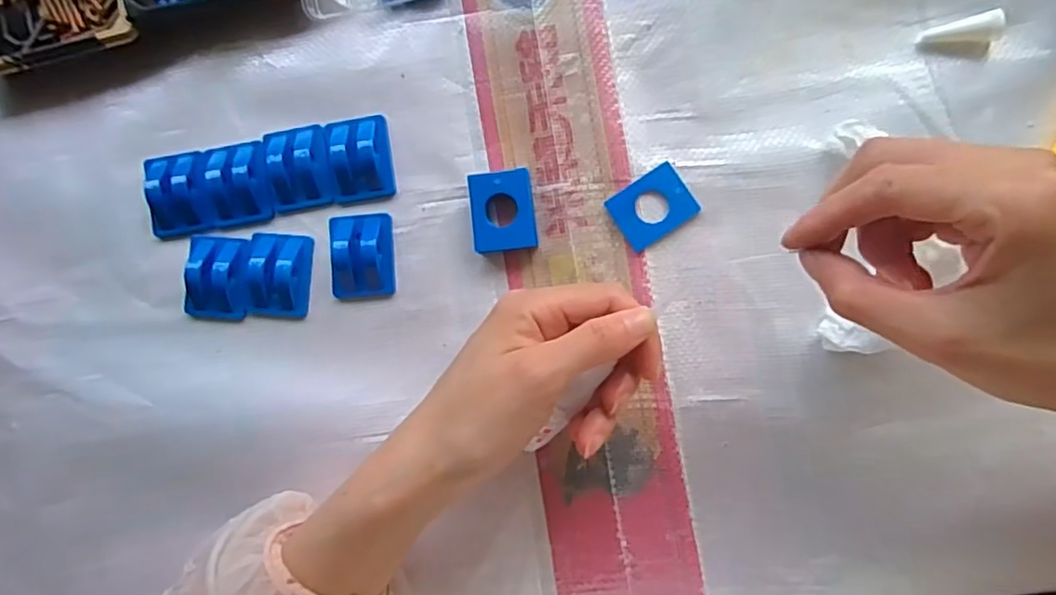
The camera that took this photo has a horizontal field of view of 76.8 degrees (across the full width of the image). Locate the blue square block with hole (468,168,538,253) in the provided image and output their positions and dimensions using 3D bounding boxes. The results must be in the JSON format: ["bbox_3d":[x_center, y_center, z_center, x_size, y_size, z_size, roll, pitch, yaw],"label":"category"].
[{"bbox_3d":[-0.013,-0.046,0.353,0.033,0.013,0.042,-6,88,5],"label":"blue square block with hole"}]

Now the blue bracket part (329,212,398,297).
[{"bbox_3d":[-0.091,-0.023,0.358,0.035,0.012,0.045,-5,88,5],"label":"blue bracket part"}]

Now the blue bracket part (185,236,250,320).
[{"bbox_3d":[-0.170,-0.011,0.361,0.034,0.011,0.044,2,88,5],"label":"blue bracket part"}]

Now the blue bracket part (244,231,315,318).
[{"bbox_3d":[-0.136,-0.012,0.359,0.034,0.014,0.045,3,88,5],"label":"blue bracket part"}]

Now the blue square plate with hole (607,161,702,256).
[{"bbox_3d":[0.066,-0.047,0.349,0.041,0.004,0.033,-33,86,3],"label":"blue square plate with hole"}]

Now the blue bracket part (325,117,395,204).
[{"bbox_3d":[-0.092,-0.077,0.359,0.033,0.016,0.045,-8,87,5],"label":"blue bracket part"}]

